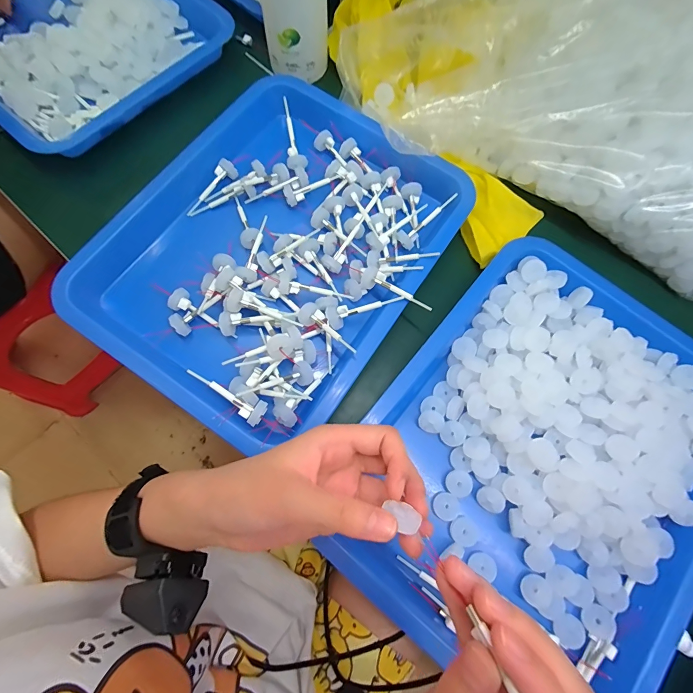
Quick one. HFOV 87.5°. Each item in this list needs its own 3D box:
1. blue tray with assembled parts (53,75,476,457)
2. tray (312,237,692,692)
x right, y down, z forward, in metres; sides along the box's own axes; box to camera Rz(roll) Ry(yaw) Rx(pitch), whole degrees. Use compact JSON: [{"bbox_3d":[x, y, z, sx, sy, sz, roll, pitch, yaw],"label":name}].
[{"bbox_3d":[-0.063,-0.097,0.348,0.266,0.044,0.333,34,76,7],"label":"blue tray with assembled parts"},{"bbox_3d":[0.170,0.079,0.302,0.258,0.046,0.309,39,76,9],"label":"tray"}]

